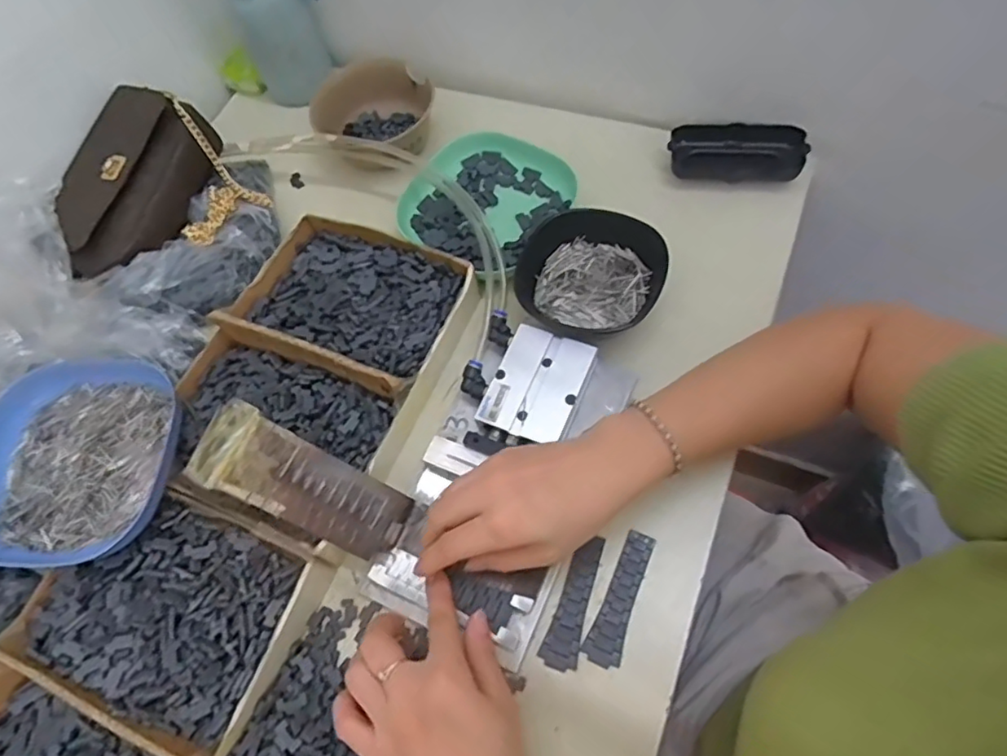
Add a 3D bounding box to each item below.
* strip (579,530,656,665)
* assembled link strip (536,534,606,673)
[{"bbox_3d":[0.078,0.143,0.400,0.023,0.005,0.085,22,69,17],"label":"strip"},{"bbox_3d":[0.047,0.145,0.402,0.023,0.007,0.084,17,67,15],"label":"assembled link strip"}]

